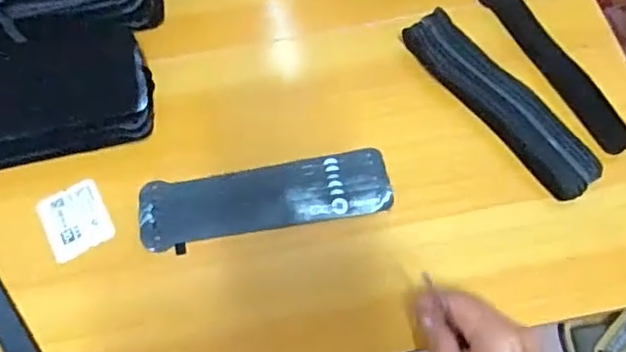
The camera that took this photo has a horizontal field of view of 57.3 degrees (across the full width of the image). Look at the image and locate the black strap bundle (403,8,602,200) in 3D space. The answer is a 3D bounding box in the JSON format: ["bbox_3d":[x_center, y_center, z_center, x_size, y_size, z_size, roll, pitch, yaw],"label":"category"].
[{"bbox_3d":[0.156,-0.065,0.484,0.039,0.026,0.199,-33,69,-13],"label":"black strap bundle"}]

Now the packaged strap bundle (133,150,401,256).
[{"bbox_3d":[-0.038,0.018,0.466,0.200,0.008,0.057,-9,66,-3],"label":"packaged strap bundle"}]

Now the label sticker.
[{"bbox_3d":[-0.192,0.036,0.467,0.049,0.007,0.057,-26,68,-10],"label":"label sticker"}]

